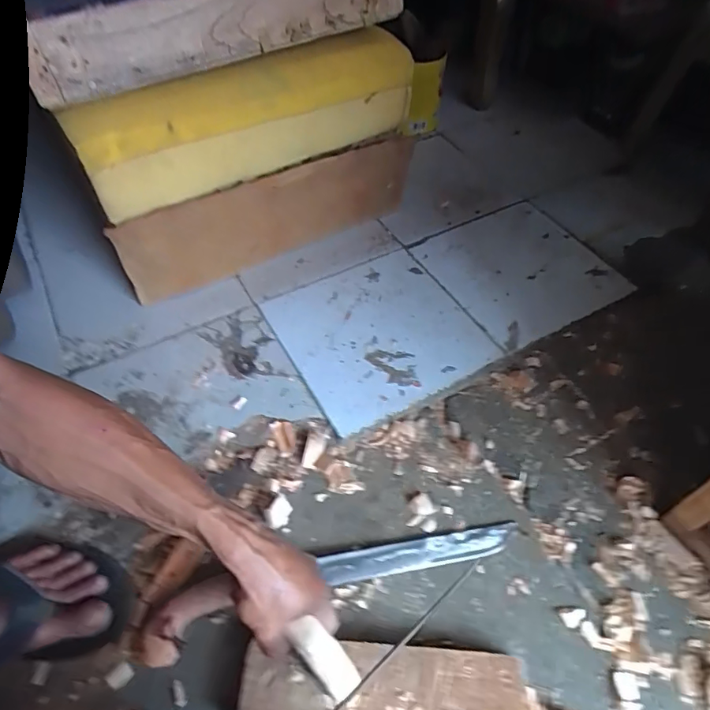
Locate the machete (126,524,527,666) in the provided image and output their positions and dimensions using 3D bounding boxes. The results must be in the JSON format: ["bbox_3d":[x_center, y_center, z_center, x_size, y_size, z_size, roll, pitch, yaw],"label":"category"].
[{"bbox_3d":[-0.021,0.249,0.573,0.426,0.027,0.068,-14,54,-11],"label":"machete"}]

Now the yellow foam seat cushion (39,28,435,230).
[{"bbox_3d":[-0.122,-0.347,0.729,0.528,0.147,0.073,-30,58,-21],"label":"yellow foam seat cushion"}]

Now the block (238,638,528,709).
[{"bbox_3d":[0.026,0.336,0.496,0.273,0.026,0.084,4,52,2],"label":"block"}]

